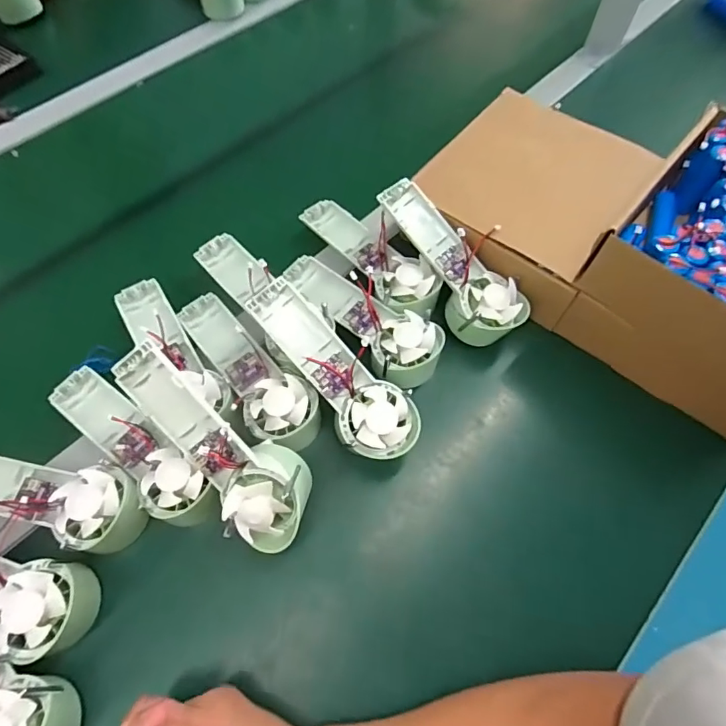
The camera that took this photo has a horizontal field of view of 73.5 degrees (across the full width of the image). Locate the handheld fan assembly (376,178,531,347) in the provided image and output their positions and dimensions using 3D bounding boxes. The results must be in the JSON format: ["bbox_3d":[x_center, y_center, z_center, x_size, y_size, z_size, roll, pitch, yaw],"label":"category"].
[{"bbox_3d":[0.083,-0.097,0.467,0.063,0.048,0.175,-34,84,-18],"label":"handheld fan assembly"}]

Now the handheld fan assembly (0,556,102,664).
[{"bbox_3d":[-0.281,0.160,0.348,0.174,0.046,0.063,14,62,7],"label":"handheld fan assembly"}]

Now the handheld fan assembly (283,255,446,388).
[{"bbox_3d":[-0.002,-0.044,0.463,0.064,0.045,0.177,-41,69,-20],"label":"handheld fan assembly"}]

